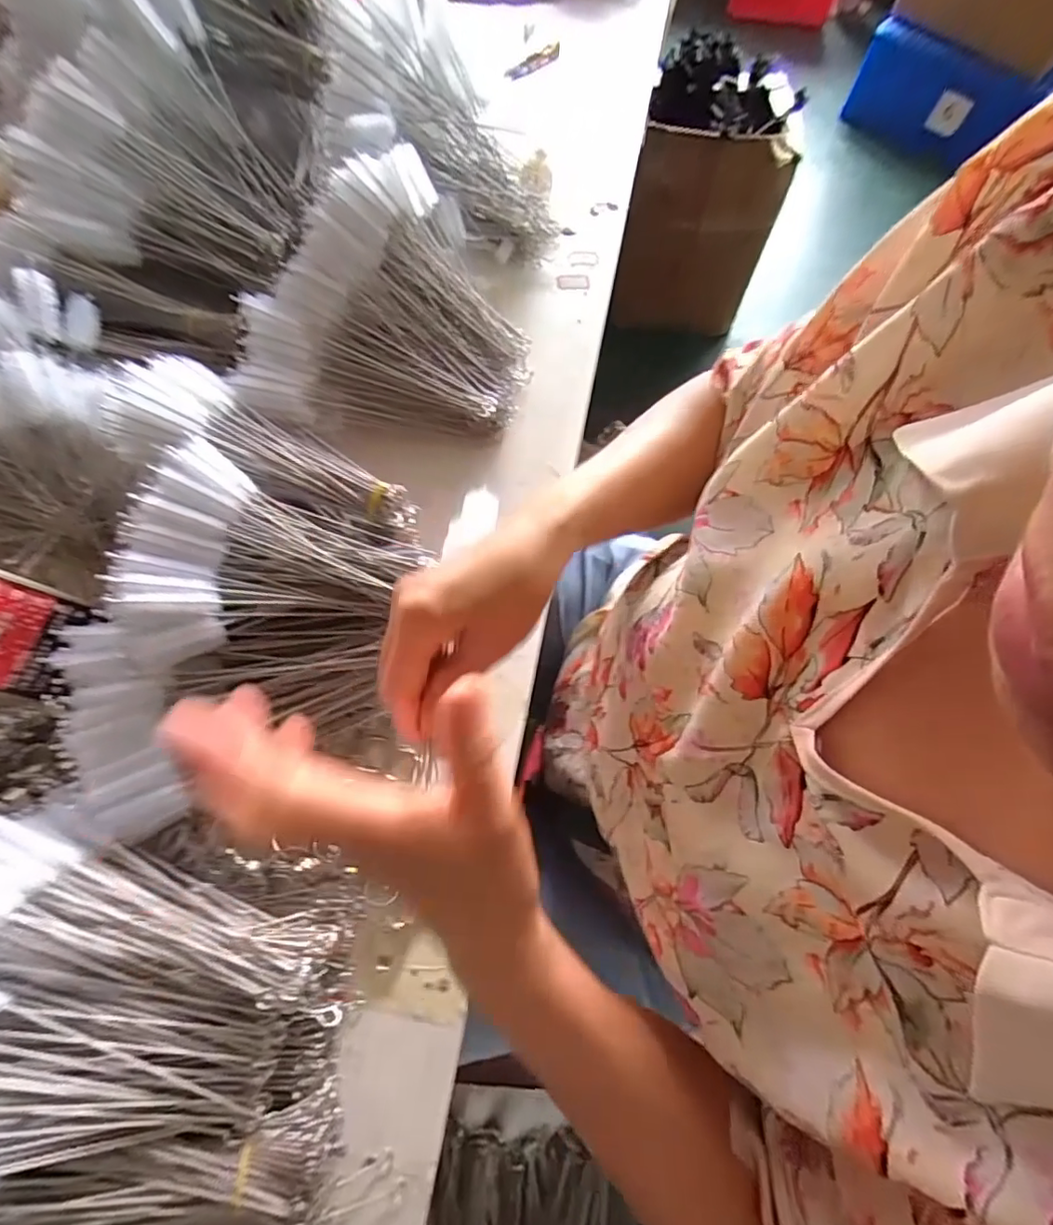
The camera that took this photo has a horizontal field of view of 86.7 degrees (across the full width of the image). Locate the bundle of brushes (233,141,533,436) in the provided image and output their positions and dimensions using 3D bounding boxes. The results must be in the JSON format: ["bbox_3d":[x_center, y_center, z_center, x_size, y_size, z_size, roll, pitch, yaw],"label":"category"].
[{"bbox_3d":[-0.124,-0.271,0.498,0.240,0.131,0.208,-9,68,-7],"label":"bundle of brushes"}]

